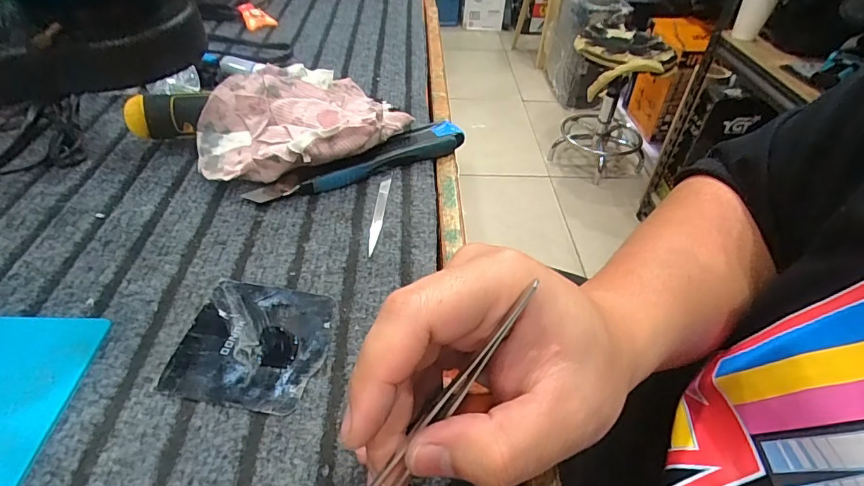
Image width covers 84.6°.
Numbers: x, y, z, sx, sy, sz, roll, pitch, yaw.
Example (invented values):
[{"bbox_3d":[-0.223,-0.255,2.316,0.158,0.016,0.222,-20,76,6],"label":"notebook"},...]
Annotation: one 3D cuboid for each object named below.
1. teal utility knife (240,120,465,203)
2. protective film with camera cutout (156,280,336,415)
[{"bbox_3d":[-0.056,-0.066,0.387,0.183,0.020,0.028,-21,48,-26],"label":"teal utility knife"},{"bbox_3d":[-0.098,0.053,0.264,0.076,0.004,0.077,8,42,4],"label":"protective film with camera cutout"}]

